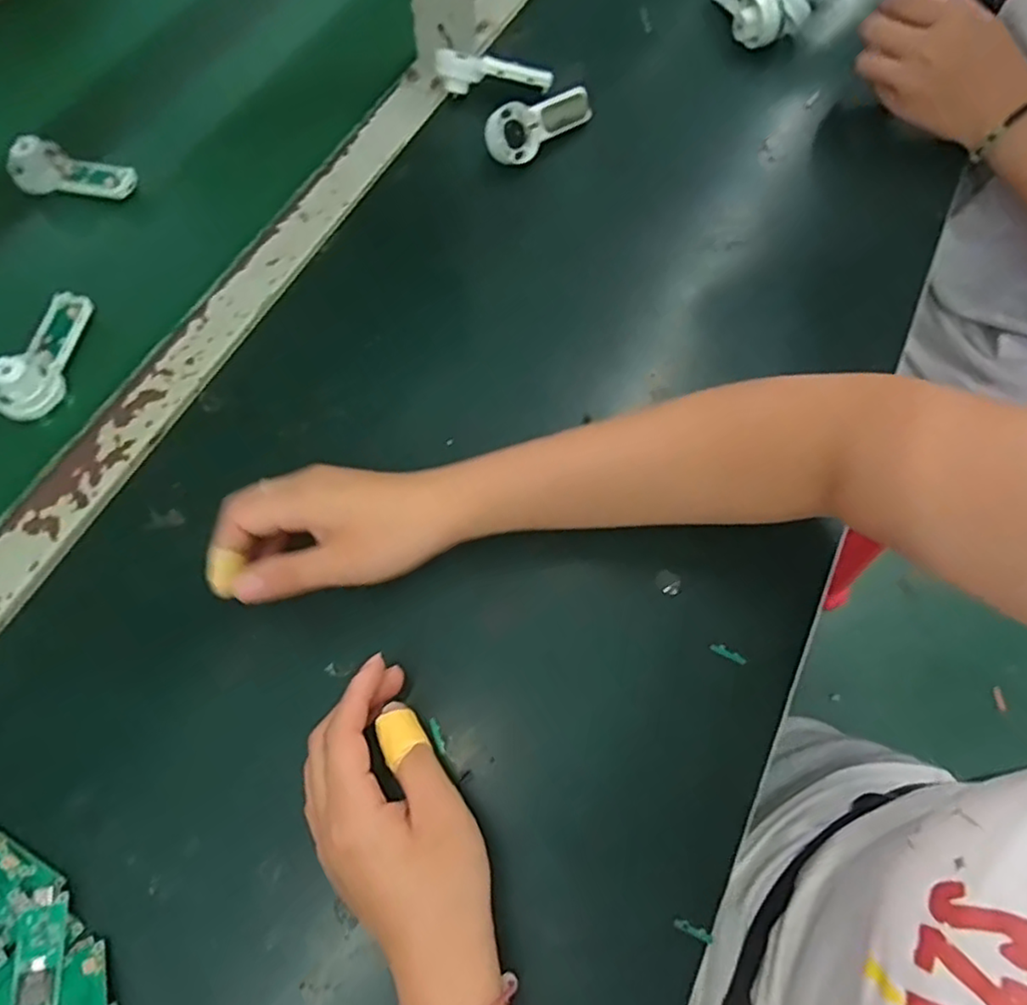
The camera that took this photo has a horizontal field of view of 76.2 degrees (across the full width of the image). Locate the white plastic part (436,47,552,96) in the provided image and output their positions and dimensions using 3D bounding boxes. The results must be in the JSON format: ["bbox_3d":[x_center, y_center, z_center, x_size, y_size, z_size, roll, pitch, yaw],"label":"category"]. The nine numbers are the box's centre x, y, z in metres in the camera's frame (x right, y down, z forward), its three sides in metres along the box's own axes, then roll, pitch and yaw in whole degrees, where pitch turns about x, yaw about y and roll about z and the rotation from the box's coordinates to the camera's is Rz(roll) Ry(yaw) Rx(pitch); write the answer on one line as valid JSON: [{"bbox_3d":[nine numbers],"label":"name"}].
[{"bbox_3d":[-0.014,-0.343,0.515,0.090,0.027,0.027,-2,65,-2],"label":"white plastic part"}]

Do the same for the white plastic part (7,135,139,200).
[{"bbox_3d":[-0.337,-0.254,0.501,0.088,0.038,0.033,5,65,2],"label":"white plastic part"}]

